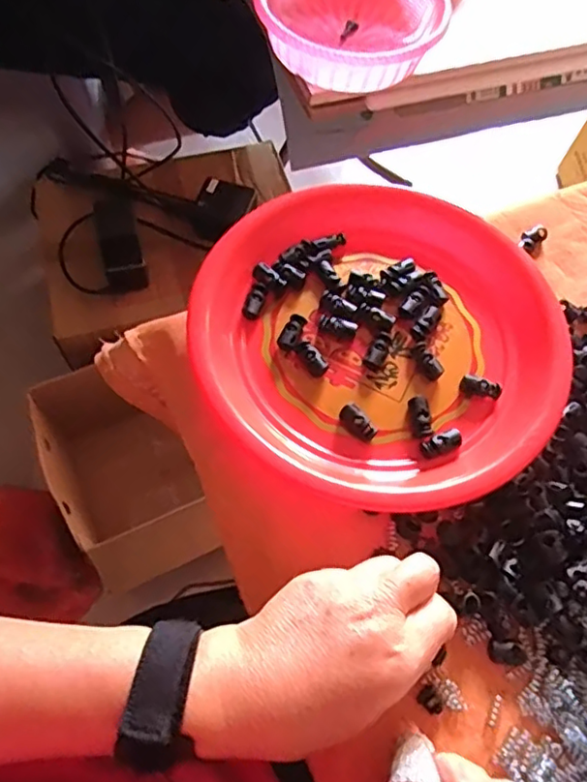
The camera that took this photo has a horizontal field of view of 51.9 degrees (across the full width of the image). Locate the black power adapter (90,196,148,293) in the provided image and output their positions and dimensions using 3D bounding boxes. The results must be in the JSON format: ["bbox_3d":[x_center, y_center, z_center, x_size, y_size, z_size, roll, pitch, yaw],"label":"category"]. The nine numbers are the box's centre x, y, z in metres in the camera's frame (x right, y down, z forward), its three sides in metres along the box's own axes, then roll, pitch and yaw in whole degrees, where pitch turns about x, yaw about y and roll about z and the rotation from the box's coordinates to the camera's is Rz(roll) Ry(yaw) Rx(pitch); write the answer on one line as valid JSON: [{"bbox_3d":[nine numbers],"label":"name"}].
[{"bbox_3d":[-0.234,-0.199,0.814,0.052,0.033,0.139,-15,64,-11],"label":"black power adapter"}]

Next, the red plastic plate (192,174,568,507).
[{"bbox_3d":[0.062,-0.042,0.429,0.246,0.027,0.242,1,66,-3],"label":"red plastic plate"}]

